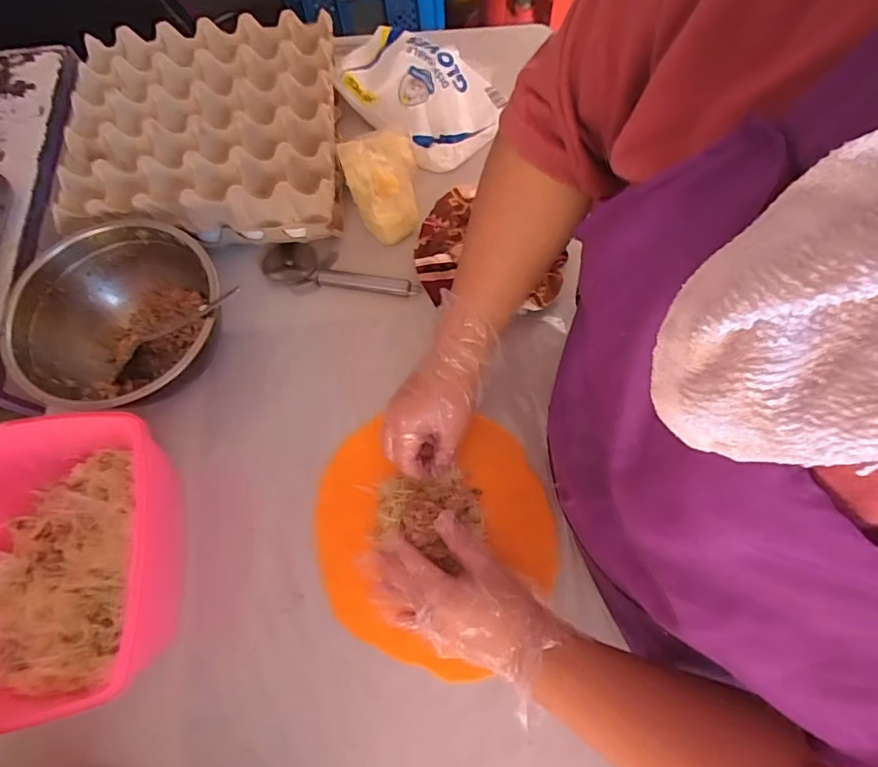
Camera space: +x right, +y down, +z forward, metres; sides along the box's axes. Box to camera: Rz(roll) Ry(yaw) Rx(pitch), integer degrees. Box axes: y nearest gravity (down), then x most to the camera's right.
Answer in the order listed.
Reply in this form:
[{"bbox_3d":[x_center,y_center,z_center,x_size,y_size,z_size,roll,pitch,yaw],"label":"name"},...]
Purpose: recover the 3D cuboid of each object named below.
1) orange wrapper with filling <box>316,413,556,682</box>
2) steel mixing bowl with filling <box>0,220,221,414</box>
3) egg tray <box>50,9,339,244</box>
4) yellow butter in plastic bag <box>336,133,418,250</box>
[{"bbox_3d":[-0.007,0.138,0.457,0.218,0.053,0.222,-1,69,2],"label":"orange wrapper with filling"},{"bbox_3d":[-0.308,-0.058,0.508,0.186,0.097,0.186,-1,69,2],"label":"steel mixing bowl with filling"},{"bbox_3d":[-0.268,-0.288,0.581,0.296,0.071,0.268,-4,69,1],"label":"egg tray"},{"bbox_3d":[-0.064,-0.233,0.578,0.079,0.066,0.129,-15,70,-3],"label":"yellow butter in plastic bag"}]

